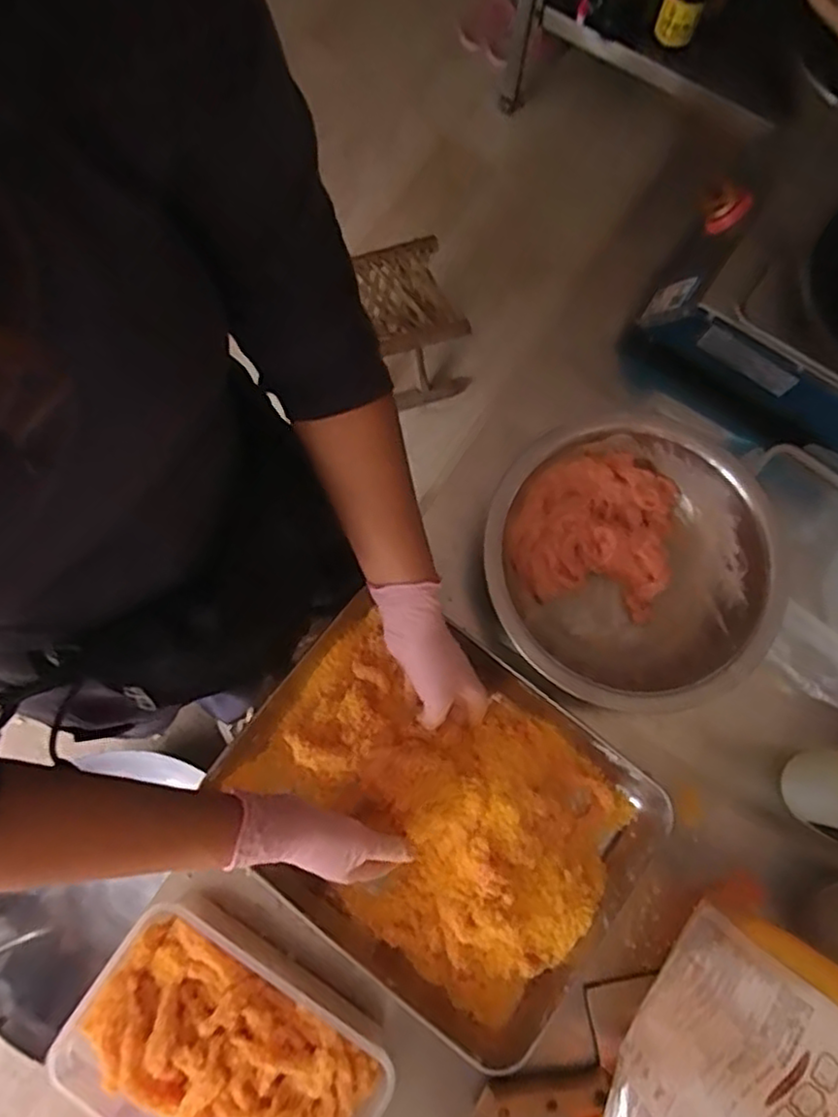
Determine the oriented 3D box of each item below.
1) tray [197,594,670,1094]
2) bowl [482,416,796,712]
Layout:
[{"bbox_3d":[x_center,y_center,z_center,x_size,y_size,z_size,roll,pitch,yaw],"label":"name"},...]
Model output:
[{"bbox_3d":[0.016,0.225,0.617,0.360,0.067,0.274,38,79,7],"label":"tray"},{"bbox_3d":[0.196,0.009,0.675,0.257,0.088,0.265,0,77,-2],"label":"bowl"}]

